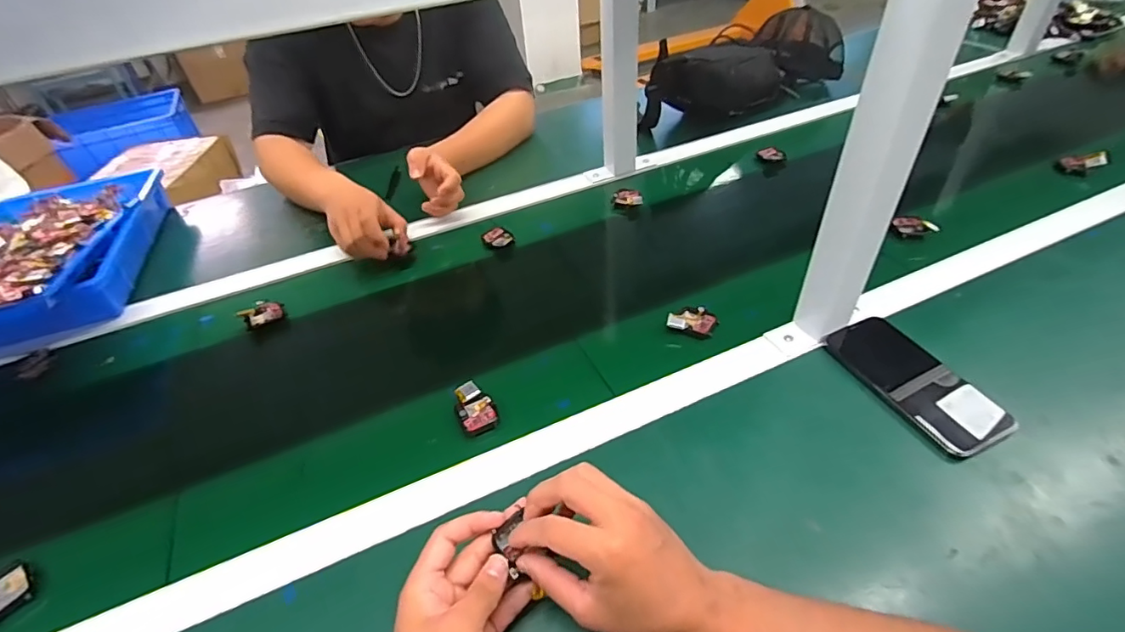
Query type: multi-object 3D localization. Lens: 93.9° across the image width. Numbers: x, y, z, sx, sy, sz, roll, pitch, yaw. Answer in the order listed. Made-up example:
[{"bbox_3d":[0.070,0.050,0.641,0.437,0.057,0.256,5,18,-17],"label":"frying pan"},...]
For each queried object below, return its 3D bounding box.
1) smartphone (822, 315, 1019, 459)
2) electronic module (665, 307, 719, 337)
[{"bbox_3d":[0.338,0.058,0.507,0.073,0.016,0.161,-22,44,-6],"label":"smartphone"},{"bbox_3d":[0.149,0.004,0.600,0.054,0.014,0.045,7,44,14],"label":"electronic module"}]

